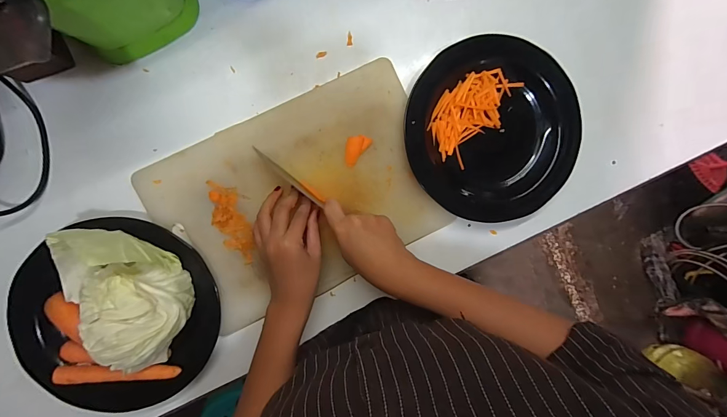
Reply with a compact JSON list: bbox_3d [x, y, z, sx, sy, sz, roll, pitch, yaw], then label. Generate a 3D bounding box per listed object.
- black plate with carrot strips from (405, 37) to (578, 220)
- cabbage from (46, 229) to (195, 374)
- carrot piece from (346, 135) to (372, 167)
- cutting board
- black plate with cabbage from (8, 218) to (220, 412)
[{"bbox_3d":[0.164,-0.098,0.446,0.217,0.029,0.220,0,93,-7],"label":"black plate with carrot strips"},{"bbox_3d":[-0.263,0.093,0.378,0.109,0.096,0.160,-40,96,-3],"label":"cabbage"},{"bbox_3d":[-0.011,-0.076,0.434,0.026,0.004,0.043,39,88,-7],"label":"carrot piece"},{"bbox_3d":[-0.075,-0.015,0.436,0.333,0.020,0.230,-26,96,-2],"label":"cutting board"},{"bbox_3d":[-0.285,0.131,0.379,0.216,0.092,0.211,0,93,-7],"label":"black plate with cabbage"}]

